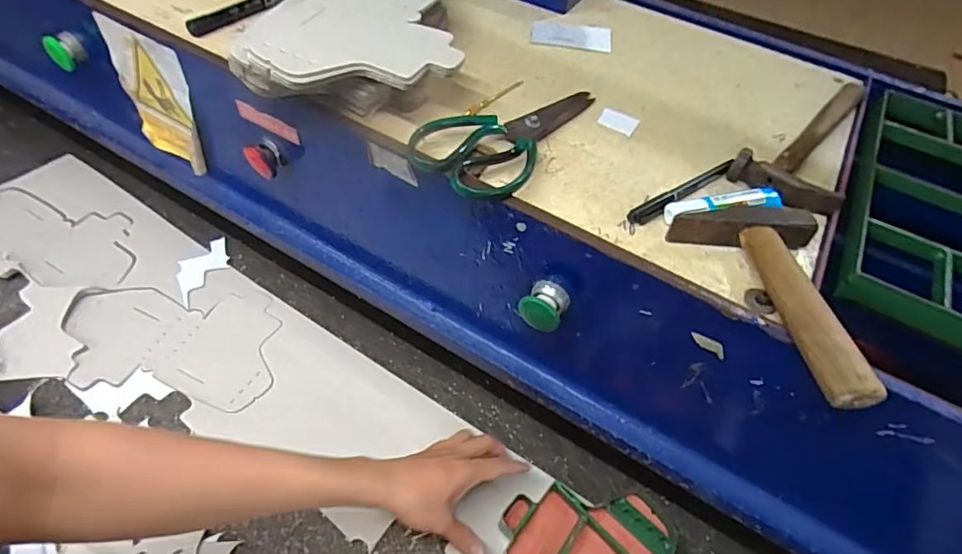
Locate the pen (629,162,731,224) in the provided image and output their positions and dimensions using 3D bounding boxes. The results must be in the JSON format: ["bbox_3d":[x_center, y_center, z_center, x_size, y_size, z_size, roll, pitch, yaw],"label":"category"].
[{"bbox_3d":[0.173,-0.073,0.461,0.123,0.011,0.015,-27,56,-25],"label":"pen"}]

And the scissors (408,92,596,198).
[{"bbox_3d":[0.019,-0.141,0.494,0.106,0.023,0.203,23,51,15],"label":"scissors"}]

